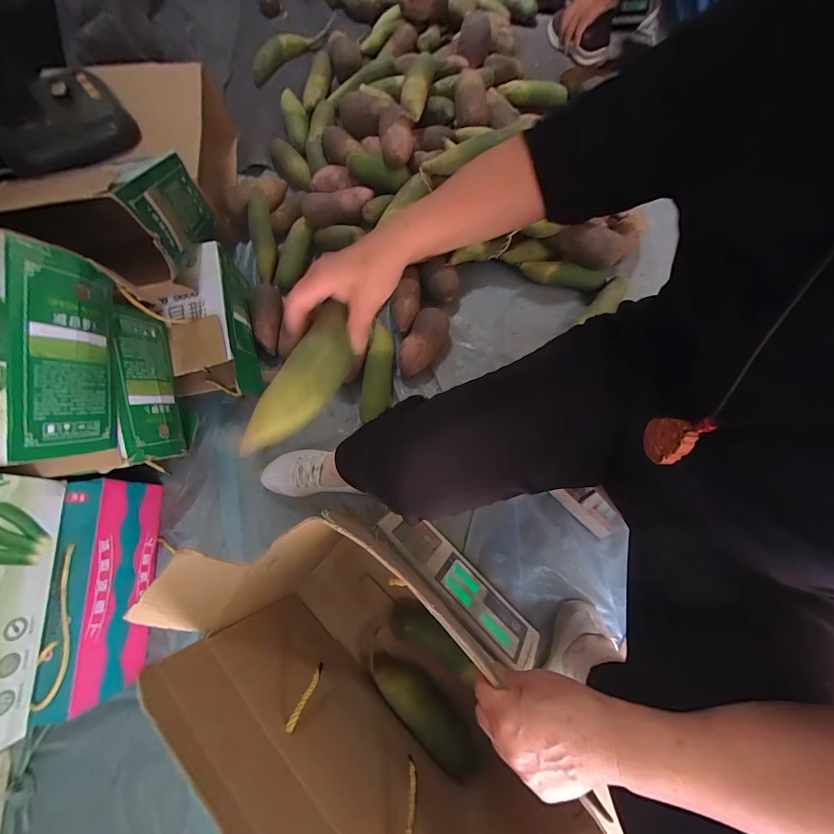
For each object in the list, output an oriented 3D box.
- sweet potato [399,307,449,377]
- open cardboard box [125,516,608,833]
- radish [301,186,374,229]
[{"bbox_3d":[0.014,-0.156,0.752,0.073,0.060,0.146,29,76,7],"label":"sweet potato"},{"bbox_3d":[-0.027,0.278,0.378,0.168,0.351,0.404,-43,79,-11],"label":"open cardboard box"},{"bbox_3d":[-0.176,-0.472,0.790,0.162,0.071,0.066,1,73,22],"label":"radish"}]

